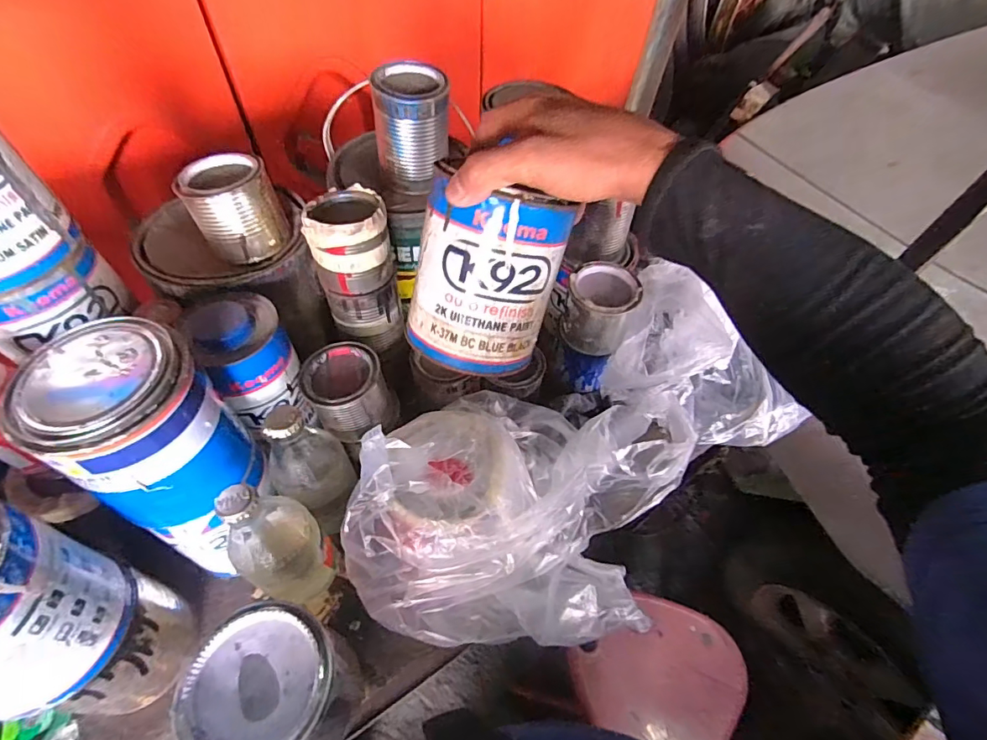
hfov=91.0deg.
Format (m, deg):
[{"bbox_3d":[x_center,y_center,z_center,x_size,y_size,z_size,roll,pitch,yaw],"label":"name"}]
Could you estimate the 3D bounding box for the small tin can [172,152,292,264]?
[{"bbox_3d":[-0.232,-0.147,0.440,0.075,0.067,0.069,-30,62,-22],"label":"small tin can"}]

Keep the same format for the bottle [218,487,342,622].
[{"bbox_3d":[-0.169,0.153,0.400,0.070,0.169,0.062,40,62,22],"label":"bottle"}]

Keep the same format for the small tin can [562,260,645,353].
[{"bbox_3d":[0.109,-0.064,0.505,0.067,0.069,0.068,13,55,5],"label":"small tin can"}]

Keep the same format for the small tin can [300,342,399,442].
[{"bbox_3d":[-0.138,0.021,0.476,0.083,0.063,0.085,-29,61,-22],"label":"small tin can"}]

